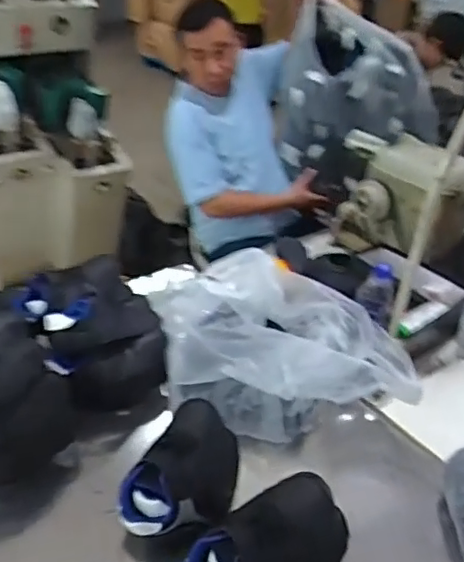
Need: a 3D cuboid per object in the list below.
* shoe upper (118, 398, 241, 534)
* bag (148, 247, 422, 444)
[{"bbox_3d":[-0.059,0.265,0.821,0.116,0.120,0.218,21,36,28],"label":"shoe upper"},{"bbox_3d":[0.038,0.097,1.003,0.292,0.186,0.496,-17,36,-29],"label":"bag"}]

